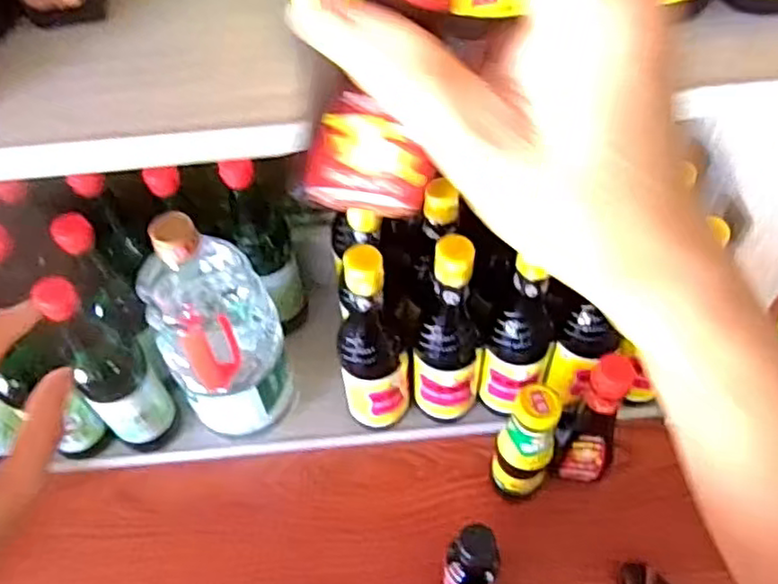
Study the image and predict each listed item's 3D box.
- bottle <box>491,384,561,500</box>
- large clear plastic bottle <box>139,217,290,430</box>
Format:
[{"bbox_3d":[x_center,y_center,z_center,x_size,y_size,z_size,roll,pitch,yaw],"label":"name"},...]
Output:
[{"bbox_3d":[0.127,0.152,0.618,0.053,0.184,0.048,19,58,15],"label":"bottle"},{"bbox_3d":[-0.159,0.036,0.598,0.108,0.254,0.091,-23,57,-13],"label":"large clear plastic bottle"}]

